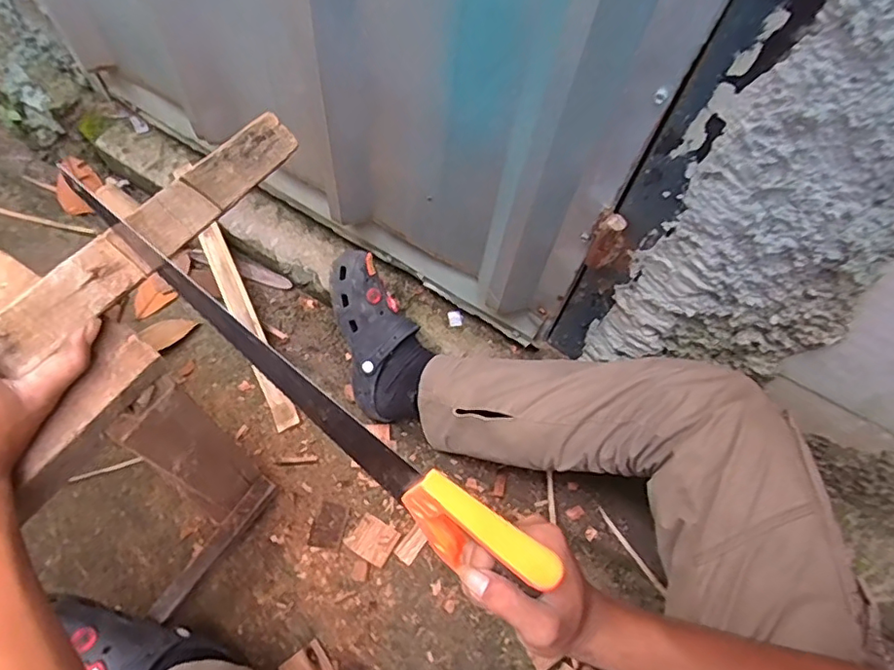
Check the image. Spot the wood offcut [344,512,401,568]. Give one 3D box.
[{"bbox_3d":[-0.101,0.279,0.759,0.061,0.004,0.051,30,65,11],"label":"wood offcut"}]

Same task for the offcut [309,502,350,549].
[{"bbox_3d":[-0.163,0.262,0.764,0.043,0.004,0.059,14,63,3],"label":"offcut"}]

